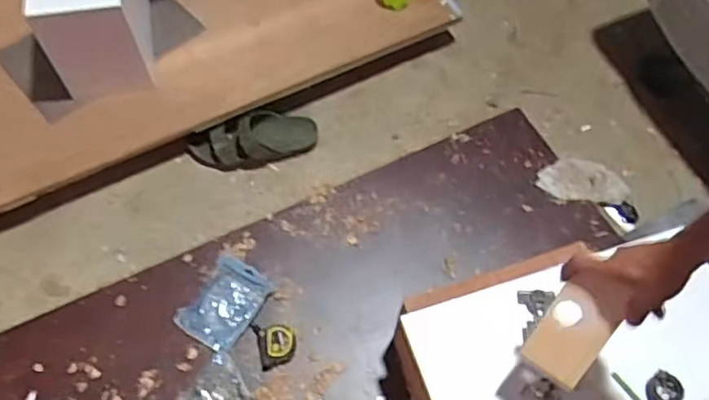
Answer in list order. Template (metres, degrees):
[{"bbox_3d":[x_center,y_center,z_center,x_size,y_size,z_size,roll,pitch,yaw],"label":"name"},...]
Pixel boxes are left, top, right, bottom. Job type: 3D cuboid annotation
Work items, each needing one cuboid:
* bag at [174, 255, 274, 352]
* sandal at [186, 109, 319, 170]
[{"bbox_3d":[-0.257,0.201,1.255,0.131,0.036,0.174,30,65,12],"label":"bag"},{"bbox_3d":[-0.227,-0.138,1.431,0.290,0.073,0.102,-15,65,-11],"label":"sandal"}]

